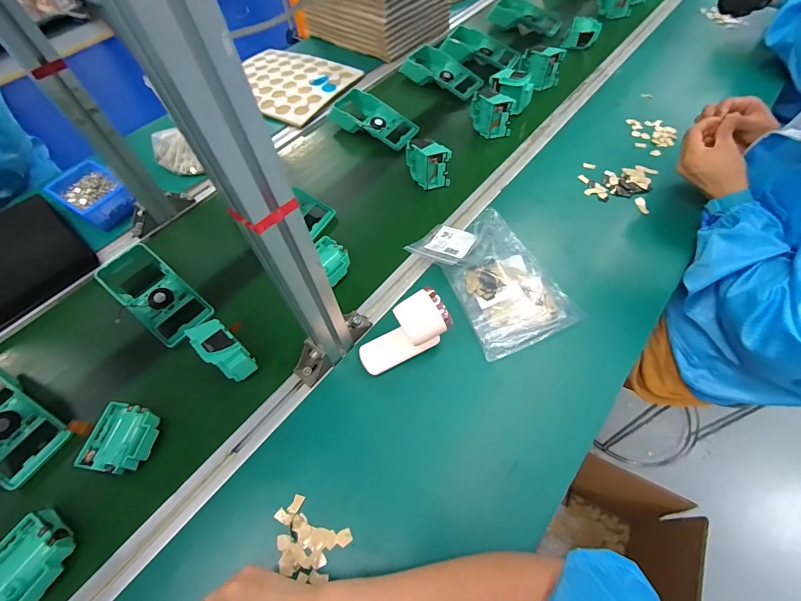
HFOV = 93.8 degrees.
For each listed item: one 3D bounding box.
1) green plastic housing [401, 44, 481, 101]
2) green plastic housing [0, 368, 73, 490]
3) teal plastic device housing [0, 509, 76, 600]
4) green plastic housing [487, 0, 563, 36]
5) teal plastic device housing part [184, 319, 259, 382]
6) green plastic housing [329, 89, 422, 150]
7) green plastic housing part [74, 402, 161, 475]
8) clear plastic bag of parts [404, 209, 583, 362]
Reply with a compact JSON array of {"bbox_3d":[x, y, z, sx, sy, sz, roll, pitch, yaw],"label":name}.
[{"bbox_3d":[0.096,-0.514,0.845,0.101,0.039,0.185,-41,64,-20],"label":"green plastic housing"},{"bbox_3d":[-0.531,0.155,0.492,0.197,0.038,0.087,24,62,18],"label":"green plastic housing"},{"bbox_3d":[-0.392,0.277,0.394,0.065,0.035,0.079,24,62,17],"label":"teal plastic device housing"},{"bbox_3d":[0.316,-0.721,0.959,0.175,0.058,0.079,10,59,-4],"label":"green plastic housing"},{"bbox_3d":[-0.230,0.067,0.491,0.076,0.068,0.042,39,67,24],"label":"teal plastic device housing part"},{"bbox_3d":[-0.055,-0.372,0.772,0.180,0.039,0.096,32,65,21],"label":"green plastic housing"},{"bbox_3d":[-0.334,0.171,0.459,0.075,0.036,0.074,9,59,9],"label":"green plastic housing part"},{"bbox_3d":[0.131,-0.038,0.538,0.143,0.032,0.222,-24,59,-11],"label":"clear plastic bag of parts"}]

